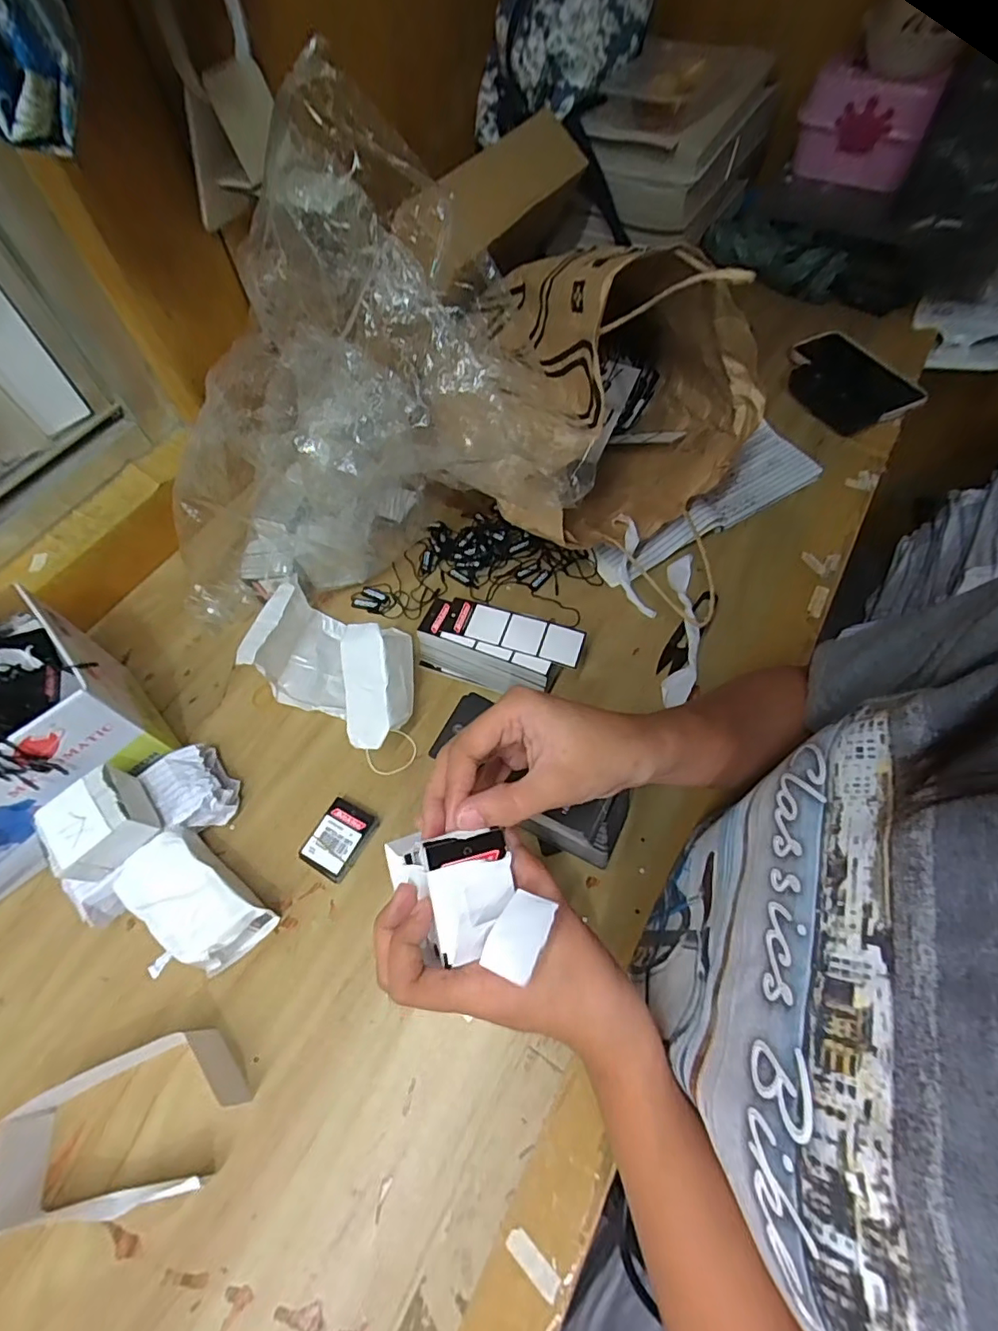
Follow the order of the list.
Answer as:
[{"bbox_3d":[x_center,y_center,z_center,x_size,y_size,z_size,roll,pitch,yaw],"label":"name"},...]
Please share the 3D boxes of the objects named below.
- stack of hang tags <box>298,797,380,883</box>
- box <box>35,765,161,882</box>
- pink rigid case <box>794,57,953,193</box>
[{"bbox_3d":[-0.124,0.135,0.431,0.043,0.014,0.053,27,65,17],"label":"stack of hang tags"},{"bbox_3d":[-0.277,0.111,0.385,0.057,0.042,0.059,-37,66,-17],"label":"box"},{"bbox_3d":[0.472,-0.700,0.727,0.154,0.107,0.055,26,65,16],"label":"pink rigid case"}]

